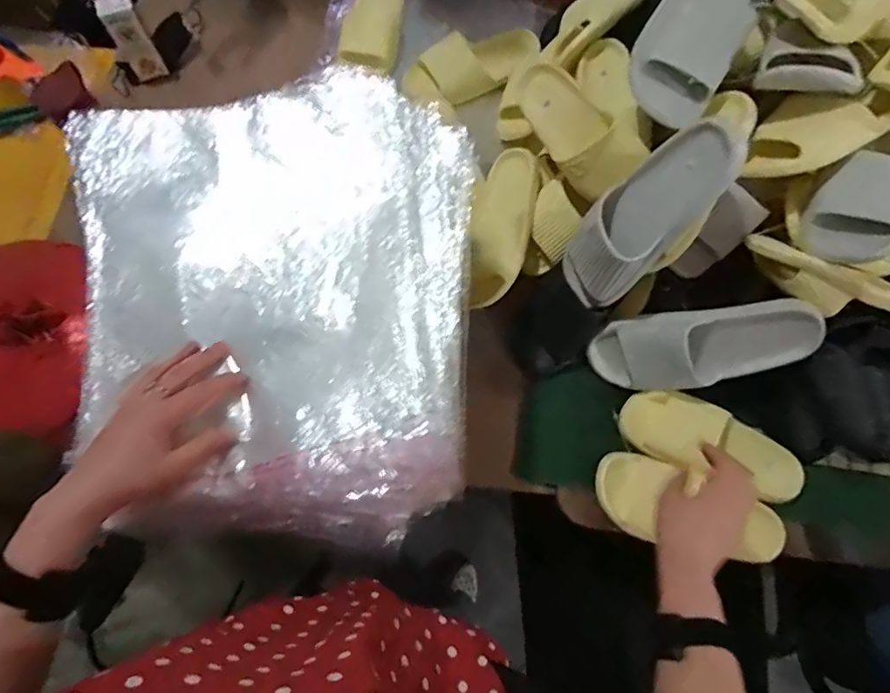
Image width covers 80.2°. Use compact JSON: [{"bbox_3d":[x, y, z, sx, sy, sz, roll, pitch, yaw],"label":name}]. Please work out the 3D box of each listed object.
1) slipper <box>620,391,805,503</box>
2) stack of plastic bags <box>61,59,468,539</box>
[{"bbox_3d":[0.386,0.145,0.757,0.259,0.064,0.096,23,73,2],"label":"slipper"},{"bbox_3d":[-0.165,-0.053,0.524,0.367,0.088,0.429,3,72,1],"label":"stack of plastic bags"}]

